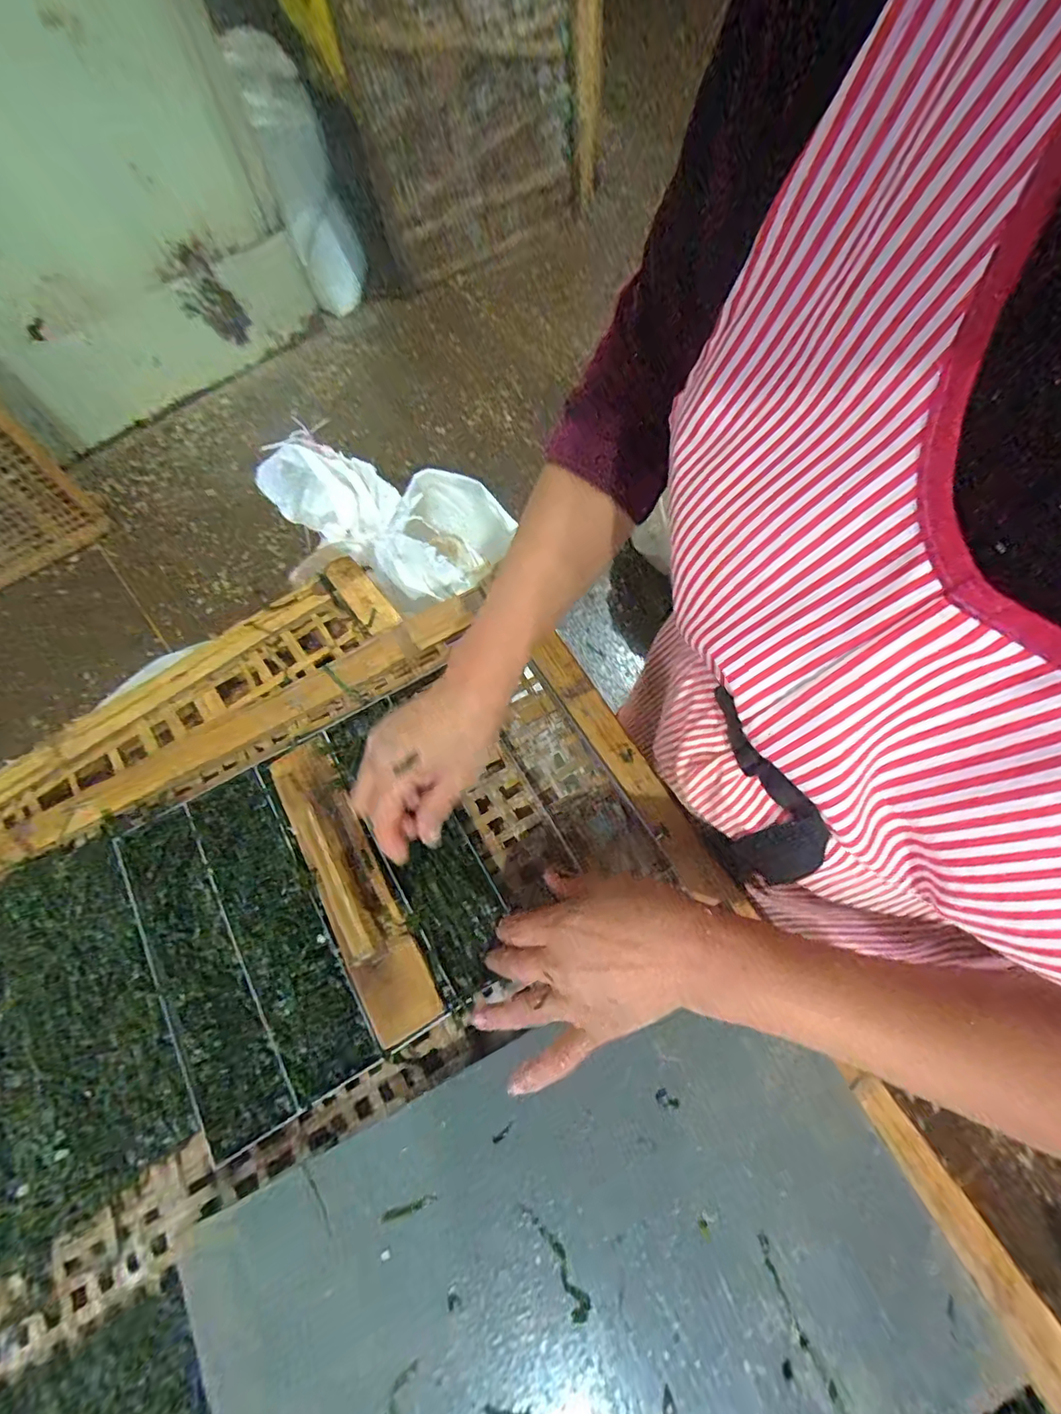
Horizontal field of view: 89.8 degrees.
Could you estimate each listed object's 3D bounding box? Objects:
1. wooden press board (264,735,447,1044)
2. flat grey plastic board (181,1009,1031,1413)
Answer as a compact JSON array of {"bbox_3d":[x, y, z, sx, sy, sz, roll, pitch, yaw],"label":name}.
[{"bbox_3d":[-0.135,0.121,0.383,0.046,0.039,0.227,-29,72,-10],"label":"wooden press board"},{"bbox_3d":[0.033,0.348,0.309,0.402,0.010,0.269,-25,71,-8],"label":"flat grey plastic board"}]

